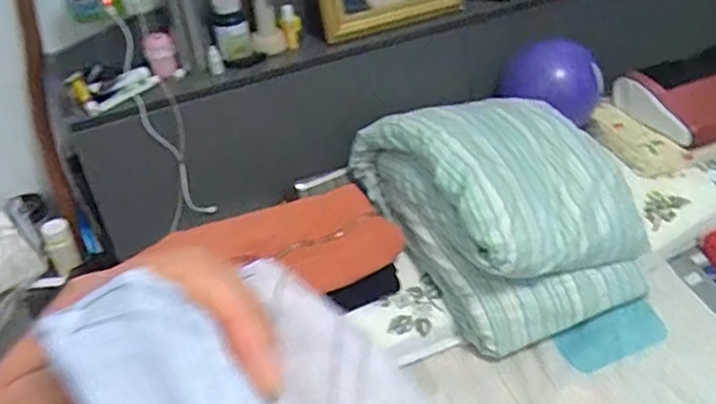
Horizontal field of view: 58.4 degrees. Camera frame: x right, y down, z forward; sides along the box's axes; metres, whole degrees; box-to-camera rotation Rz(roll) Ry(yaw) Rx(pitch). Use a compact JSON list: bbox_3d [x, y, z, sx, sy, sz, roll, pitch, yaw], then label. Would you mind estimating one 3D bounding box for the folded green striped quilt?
[{"bbox_3d":[0.263,-0.008,1.155,0.384,0.283,0.440,-18,41,-18],"label":"folded green striped quilt"}]

